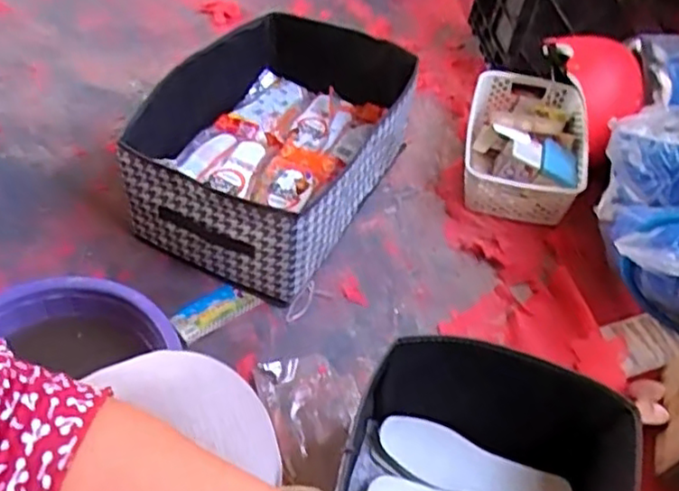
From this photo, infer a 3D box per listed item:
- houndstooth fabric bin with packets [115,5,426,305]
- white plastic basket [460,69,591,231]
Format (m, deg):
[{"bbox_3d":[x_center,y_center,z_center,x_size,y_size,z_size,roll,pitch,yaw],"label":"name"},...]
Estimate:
[{"bbox_3d":[-0.099,-0.167,1.030,0.325,0.183,0.443,26,55,13],"label":"houndstooth fabric bin with packets"},{"bbox_3d":[0.319,-0.181,1.141,0.195,0.092,0.294,14,53,5],"label":"white plastic basket"}]

